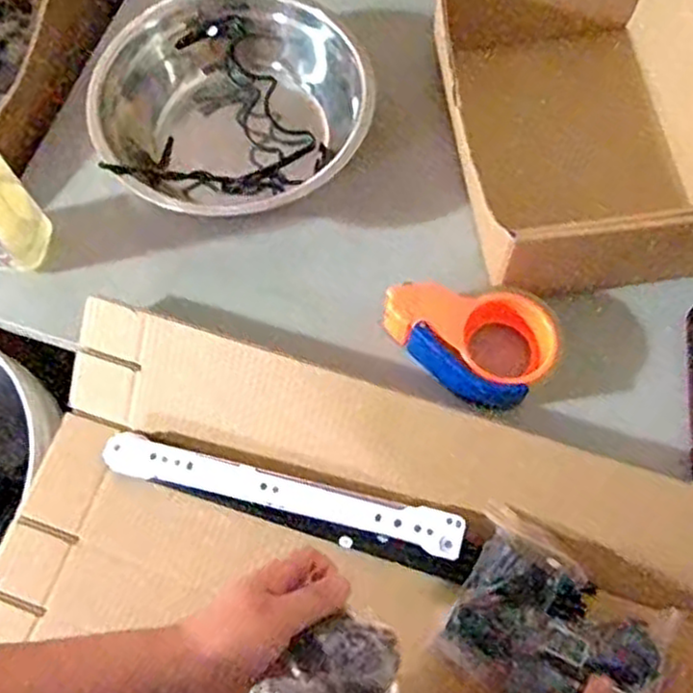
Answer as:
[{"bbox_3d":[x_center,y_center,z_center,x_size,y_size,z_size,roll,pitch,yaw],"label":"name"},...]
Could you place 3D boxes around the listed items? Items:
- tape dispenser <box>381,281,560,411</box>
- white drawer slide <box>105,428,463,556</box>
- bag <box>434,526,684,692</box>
[{"bbox_3d":[0.098,-0.009,0.614,0.144,0.054,0.087,27,71,11],"label":"tape dispenser"},{"bbox_3d":[-0.053,0.119,0.598,0.294,0.009,0.033,13,91,8],"label":"white drawer slide"},{"bbox_3d":[0.154,0.217,0.544,0.147,0.030,0.113,29,71,12],"label":"bag"}]

